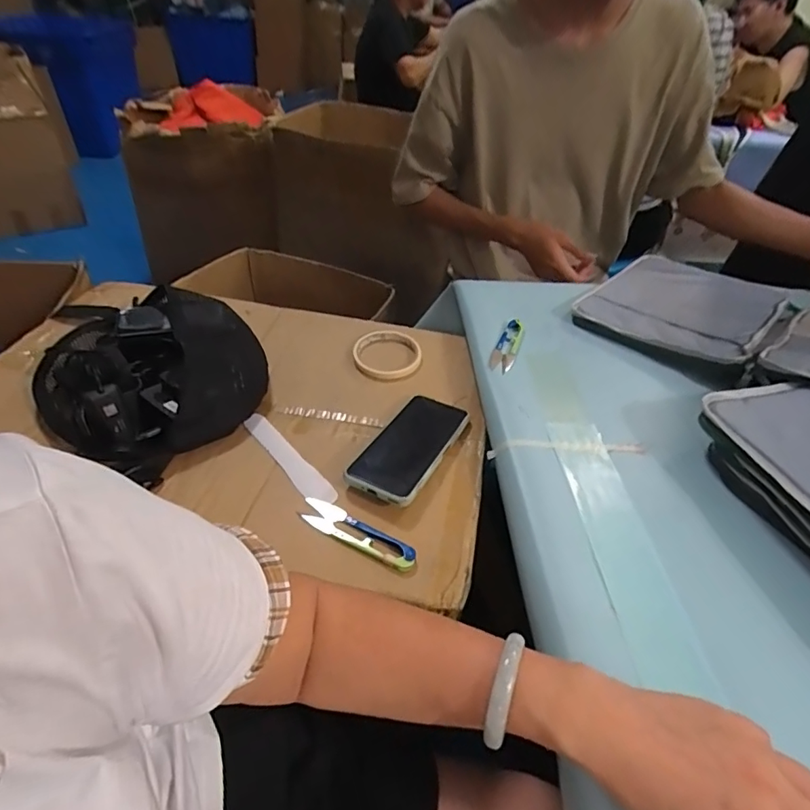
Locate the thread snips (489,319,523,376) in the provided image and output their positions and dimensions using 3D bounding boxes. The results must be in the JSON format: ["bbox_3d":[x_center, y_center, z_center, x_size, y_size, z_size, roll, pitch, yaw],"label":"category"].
[{"bbox_3d":[0.136,-0.078,0.636,0.028,0.005,0.121,27,44,7],"label":"thread snips"}]

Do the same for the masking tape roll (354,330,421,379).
[{"bbox_3d":[-0.025,-0.072,0.661,0.088,0.012,0.095,3,43,-3],"label":"masking tape roll"}]

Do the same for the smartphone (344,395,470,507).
[{"bbox_3d":[0.006,0.041,0.527,0.075,0.010,0.159,19,42,22],"label":"smartphone"}]

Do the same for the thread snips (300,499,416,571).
[{"bbox_3d":[-0.046,0.120,0.454,0.123,0.010,0.032,27,47,22],"label":"thread snips"}]

